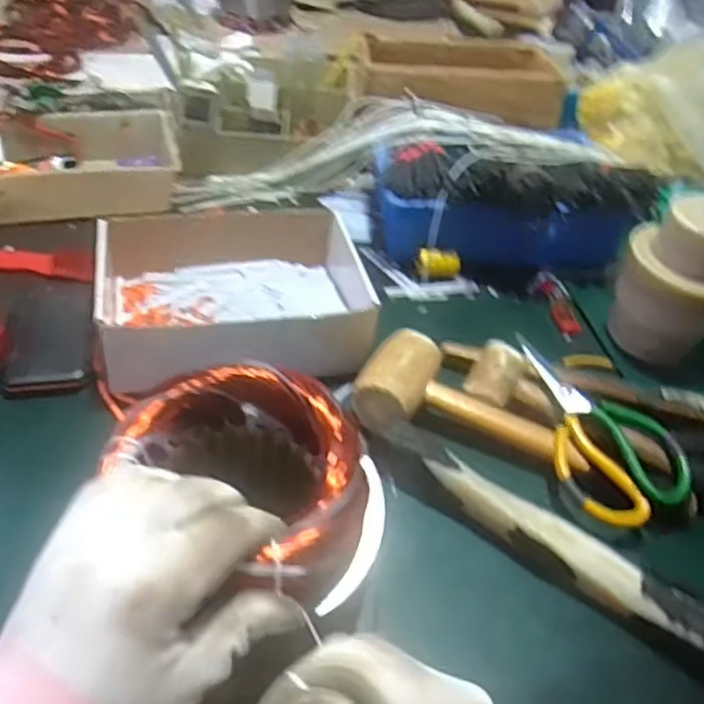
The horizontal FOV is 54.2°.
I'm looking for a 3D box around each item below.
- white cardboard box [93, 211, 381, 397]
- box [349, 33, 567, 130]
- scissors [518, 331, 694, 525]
[{"bbox_3d":[-0.111,-0.066,0.668,0.253,0.070,0.206,-5,43,-13],"label":"white cardboard box"},{"bbox_3d":[0.153,-0.389,0.970,0.297,0.066,0.199,1,42,-7],"label":"box"},{"bbox_3d":[0.197,0.061,0.585,0.099,0.019,0.178,-24,56,-15],"label":"scissors"}]

